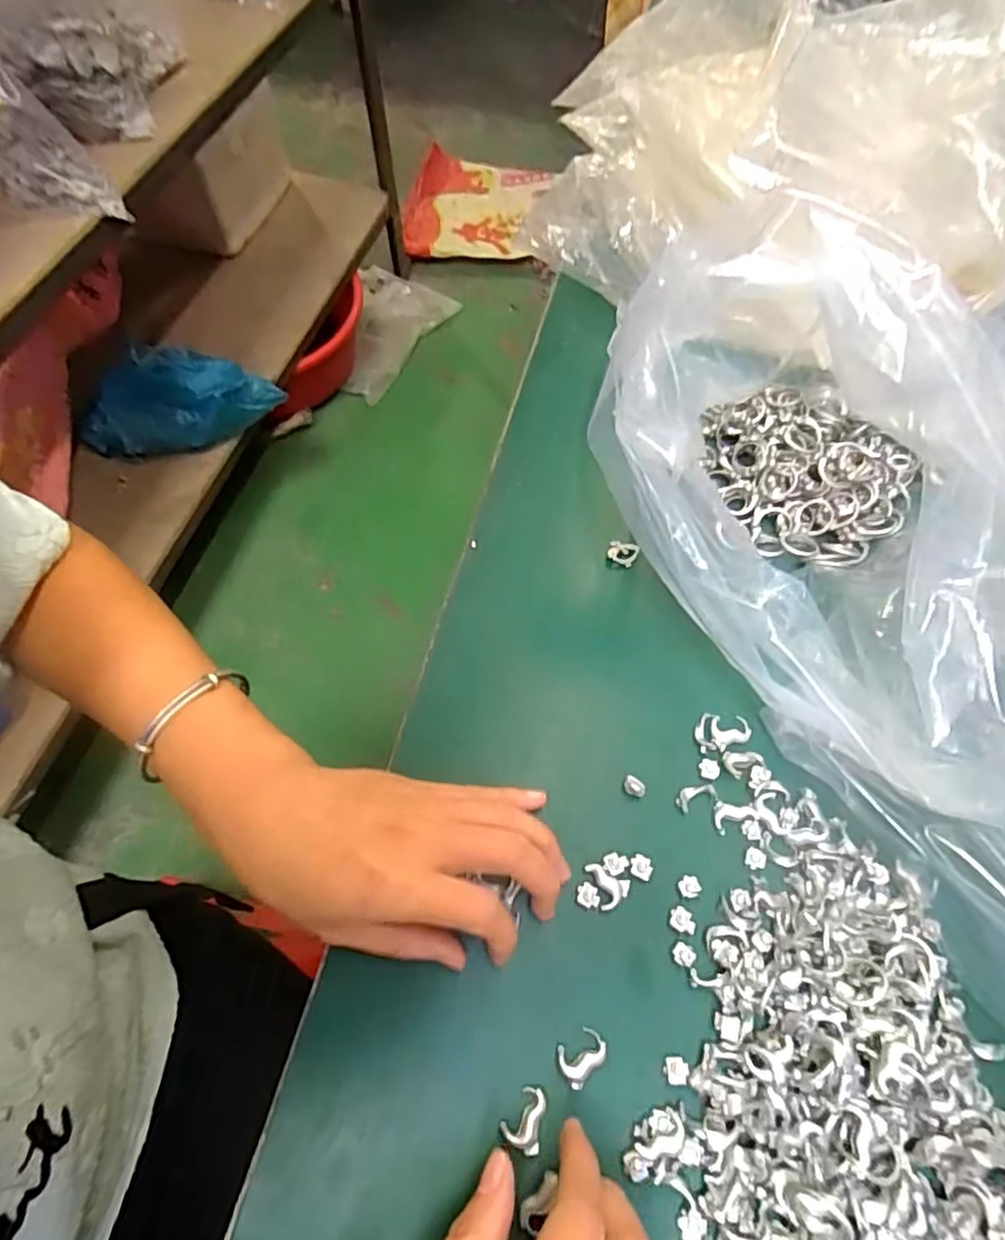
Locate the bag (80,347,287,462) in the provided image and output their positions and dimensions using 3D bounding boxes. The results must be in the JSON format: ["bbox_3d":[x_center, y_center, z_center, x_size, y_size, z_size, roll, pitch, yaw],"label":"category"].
[{"bbox_3d":[-0.514,-0.340,1.012,0.320,0.118,0.122,-9,64,-5],"label":"bag"}]

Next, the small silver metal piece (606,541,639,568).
[{"bbox_3d":[0.068,-0.038,0.363,0.016,0.006,0.012,20,65,9],"label":"small silver metal piece"}]

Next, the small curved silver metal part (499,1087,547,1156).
[{"bbox_3d":[0.010,0.191,0.246,0.016,0.004,0.020,32,68,14],"label":"small curved silver metal part"}]

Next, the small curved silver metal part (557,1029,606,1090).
[{"bbox_3d":[0.032,0.173,0.256,0.020,0.004,0.014,-35,69,-16],"label":"small curved silver metal part"}]

